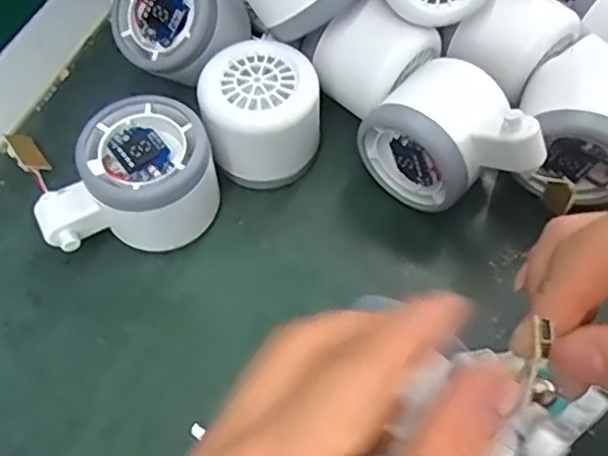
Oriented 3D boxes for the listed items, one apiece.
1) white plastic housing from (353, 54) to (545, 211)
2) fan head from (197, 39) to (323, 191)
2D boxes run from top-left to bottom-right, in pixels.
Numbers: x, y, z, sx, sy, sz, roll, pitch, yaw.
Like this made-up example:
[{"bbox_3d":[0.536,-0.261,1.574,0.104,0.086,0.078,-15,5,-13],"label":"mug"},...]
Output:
[{"bbox_3d":[0.073,-0.041,0.305,0.077,0.066,0.055,34,65,18],"label":"white plastic housing"},{"bbox_3d":[-0.021,-0.053,0.319,0.056,0.056,0.054,-11,60,-7],"label":"fan head"}]

